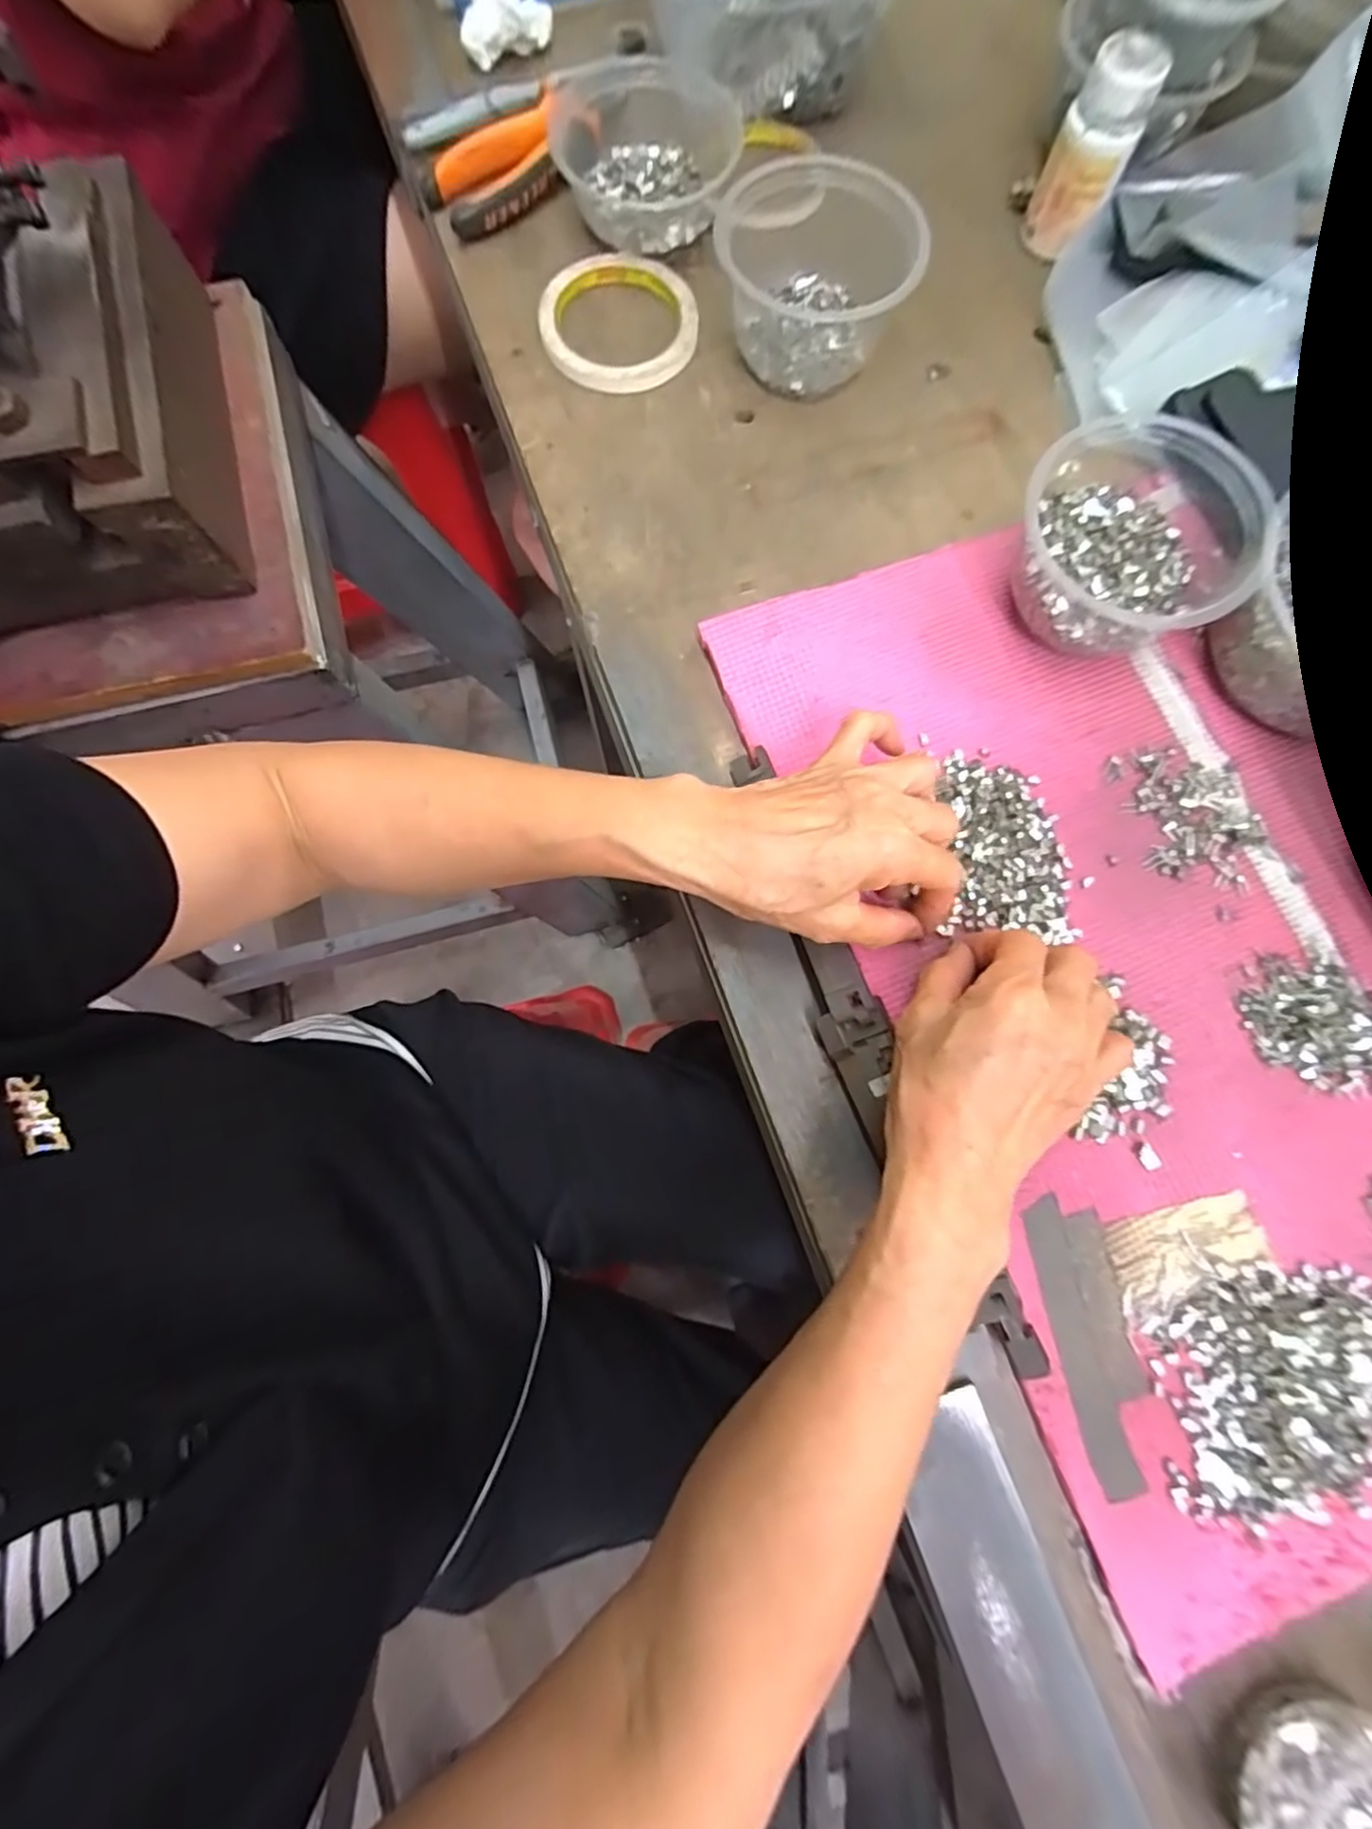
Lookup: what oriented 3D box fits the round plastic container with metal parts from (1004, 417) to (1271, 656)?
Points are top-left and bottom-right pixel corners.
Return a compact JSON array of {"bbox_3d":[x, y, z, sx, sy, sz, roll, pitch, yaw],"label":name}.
[{"bbox_3d":[0.227,-0.193,0.350,0.104,0.065,0.117,-3,79,0],"label":"round plastic container with metal parts"}]

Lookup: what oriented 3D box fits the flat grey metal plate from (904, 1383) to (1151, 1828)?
[{"bbox_3d":[0.151,0.339,0.279,0.050,0.008,0.245,-19,79,-5],"label":"flat grey metal plate"}]

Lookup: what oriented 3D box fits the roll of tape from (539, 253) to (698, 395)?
[{"bbox_3d":[-0.041,-0.373,0.418,0.094,0.011,0.094,0,79,1],"label":"roll of tape"}]

